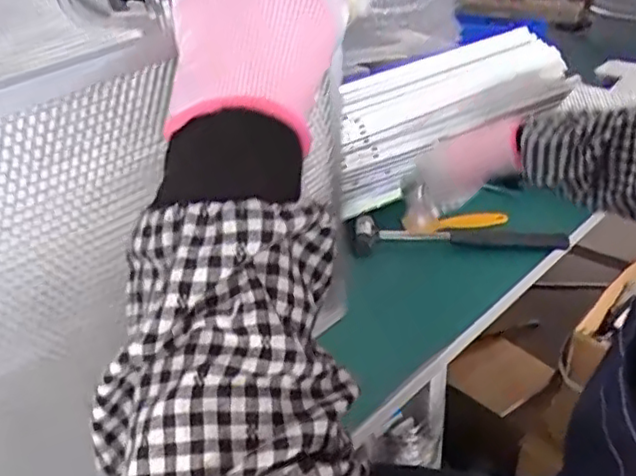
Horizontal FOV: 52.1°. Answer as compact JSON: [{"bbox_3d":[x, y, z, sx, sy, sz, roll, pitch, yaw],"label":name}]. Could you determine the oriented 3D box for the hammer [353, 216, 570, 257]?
[{"bbox_3d":[0.164,-0.003,0.761,0.246,0.038,0.056,-5,30,-2],"label":"hammer"}]

